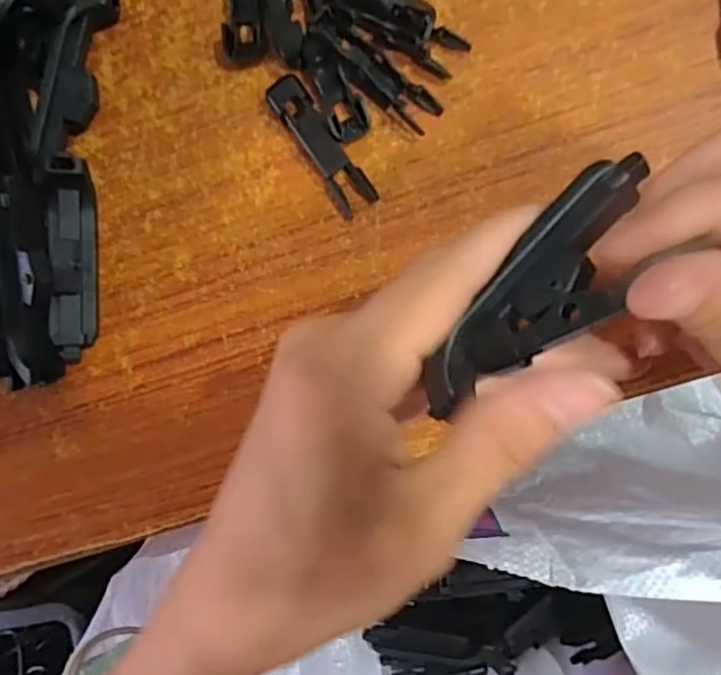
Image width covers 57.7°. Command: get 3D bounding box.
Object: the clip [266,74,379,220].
[{"bbox_3d":[-0.015,-0.071,0.241,0.015,0.011,0.054,-35,84,7],"label":"clip"}]

